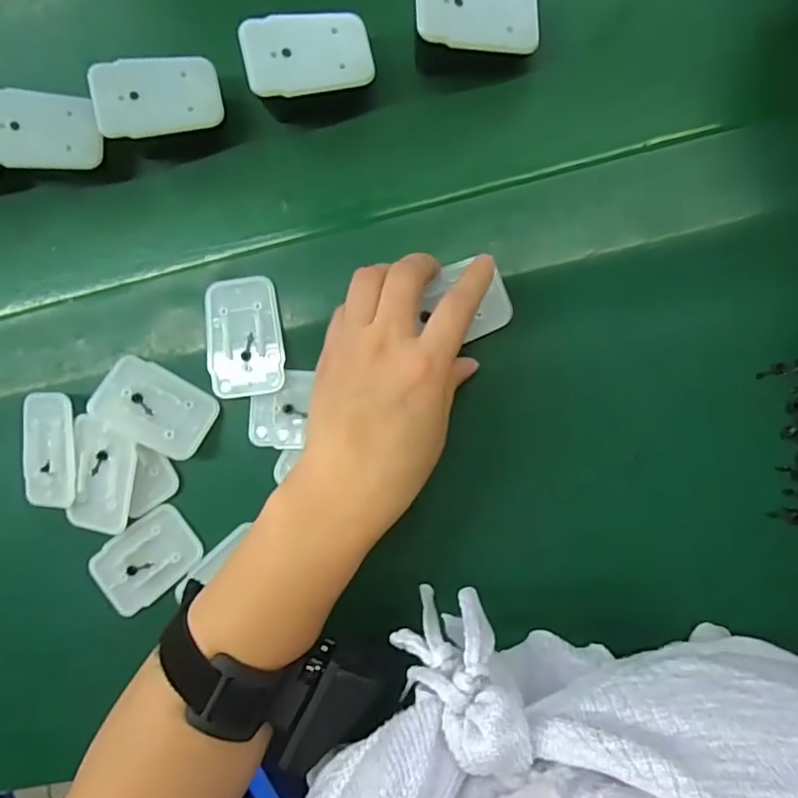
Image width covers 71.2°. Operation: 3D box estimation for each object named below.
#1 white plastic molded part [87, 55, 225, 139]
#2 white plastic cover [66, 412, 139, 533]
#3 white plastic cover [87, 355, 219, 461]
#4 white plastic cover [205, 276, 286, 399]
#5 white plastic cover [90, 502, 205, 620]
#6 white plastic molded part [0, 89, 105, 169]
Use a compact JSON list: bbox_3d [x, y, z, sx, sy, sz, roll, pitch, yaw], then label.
[{"bbox_3d":[-0.134,-0.170,0.311,0.067,0.004,0.041,-12,93,-14],"label":"white plastic molded part"},{"bbox_3d":[-0.179,0.047,0.338,0.038,0.011,0.066,13,92,6],"label":"white plastic cover"},{"bbox_3d":[-0.147,0.005,0.331,0.068,0.010,0.043,26,93,6],"label":"white plastic cover"},{"bbox_3d":[-0.092,-0.036,0.329,0.044,0.005,0.069,-6,90,6],"label":"white plastic cover"},{"bbox_3d":[-0.156,0.100,0.343,0.069,0.005,0.044,-39,86,5],"label":"white plastic cover"},{"bbox_3d":[-0.208,-0.155,0.322,0.065,0.009,0.043,-2,91,-18],"label":"white plastic molded part"}]

